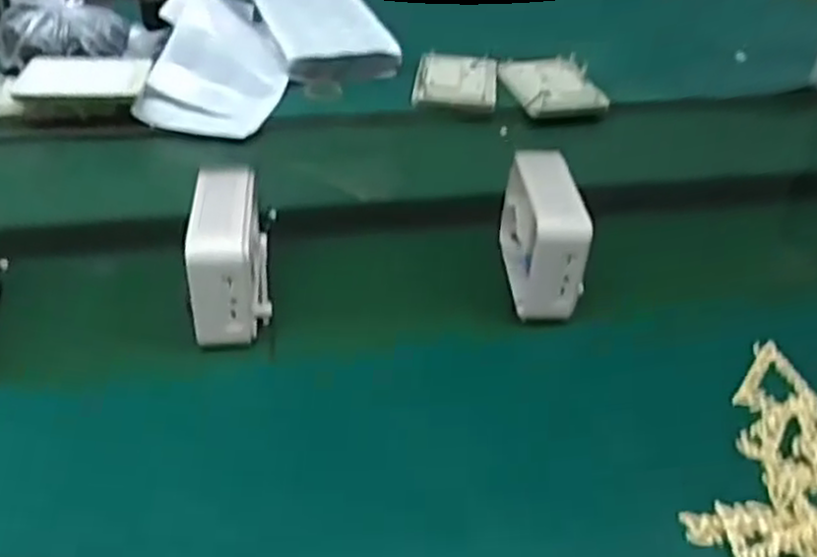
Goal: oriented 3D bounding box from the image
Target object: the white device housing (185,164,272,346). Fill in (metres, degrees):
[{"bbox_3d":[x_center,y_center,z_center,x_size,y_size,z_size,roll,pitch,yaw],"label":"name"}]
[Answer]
[{"bbox_3d":[-0.135,-0.012,0.587,0.054,0.103,0.117,-1,39,-7],"label":"white device housing"}]

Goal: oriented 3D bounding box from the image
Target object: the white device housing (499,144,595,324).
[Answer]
[{"bbox_3d":[0.110,-0.035,0.625,0.048,0.101,0.124,2,39,-3],"label":"white device housing"}]

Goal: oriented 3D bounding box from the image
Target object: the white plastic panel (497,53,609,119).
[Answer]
[{"bbox_3d":[0.177,-0.245,0.942,0.102,0.021,0.130,-6,40,-12],"label":"white plastic panel"}]

